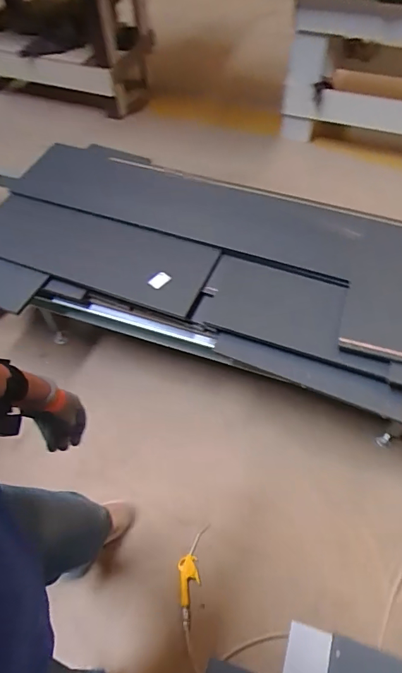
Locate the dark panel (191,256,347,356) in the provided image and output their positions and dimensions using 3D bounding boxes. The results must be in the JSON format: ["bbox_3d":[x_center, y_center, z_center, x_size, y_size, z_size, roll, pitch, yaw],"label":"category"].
[{"bbox_3d":[0.223,-0.116,1.383,0.421,0.021,0.270,12,57,16],"label":"dark panel"}]

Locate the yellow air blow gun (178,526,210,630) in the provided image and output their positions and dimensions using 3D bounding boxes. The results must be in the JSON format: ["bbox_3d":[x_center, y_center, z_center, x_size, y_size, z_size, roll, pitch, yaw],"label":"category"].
[{"bbox_3d":[-0.032,0.689,1.288,0.070,0.034,0.256,3,55,4],"label":"yellow air blow gun"}]

